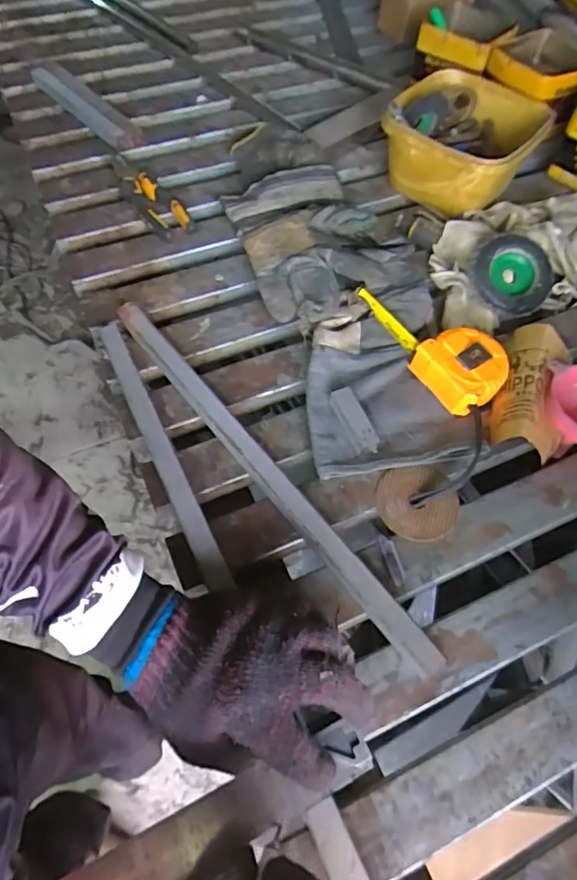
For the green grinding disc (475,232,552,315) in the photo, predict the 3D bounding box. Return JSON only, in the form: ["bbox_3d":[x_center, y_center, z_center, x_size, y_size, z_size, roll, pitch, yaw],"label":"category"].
[{"bbox_3d":[0.250,-0.184,0.604,0.086,0.026,0.082,0,88,-5],"label":"green grinding disc"}]

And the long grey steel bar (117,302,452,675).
[{"bbox_3d":[-0.026,0.019,0.477,0.029,0.026,0.439,-34,65,-20],"label":"long grey steel bar"}]

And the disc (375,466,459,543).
[{"bbox_3d":[0.114,0.056,0.476,0.070,0.010,0.068,1,58,-2],"label":"disc"}]

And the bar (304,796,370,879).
[{"bbox_3d":[0.035,0.260,0.325,0.022,0.004,0.073,-21,61,-14],"label":"bar"}]

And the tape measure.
[{"bbox_3d":[0.152,-0.094,0.548,0.078,0.042,0.149,-35,66,-21],"label":"tape measure"}]

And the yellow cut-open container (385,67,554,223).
[{"bbox_3d":[0.223,-0.388,0.688,0.179,0.097,0.197,22,60,11],"label":"yellow cut-open container"}]

